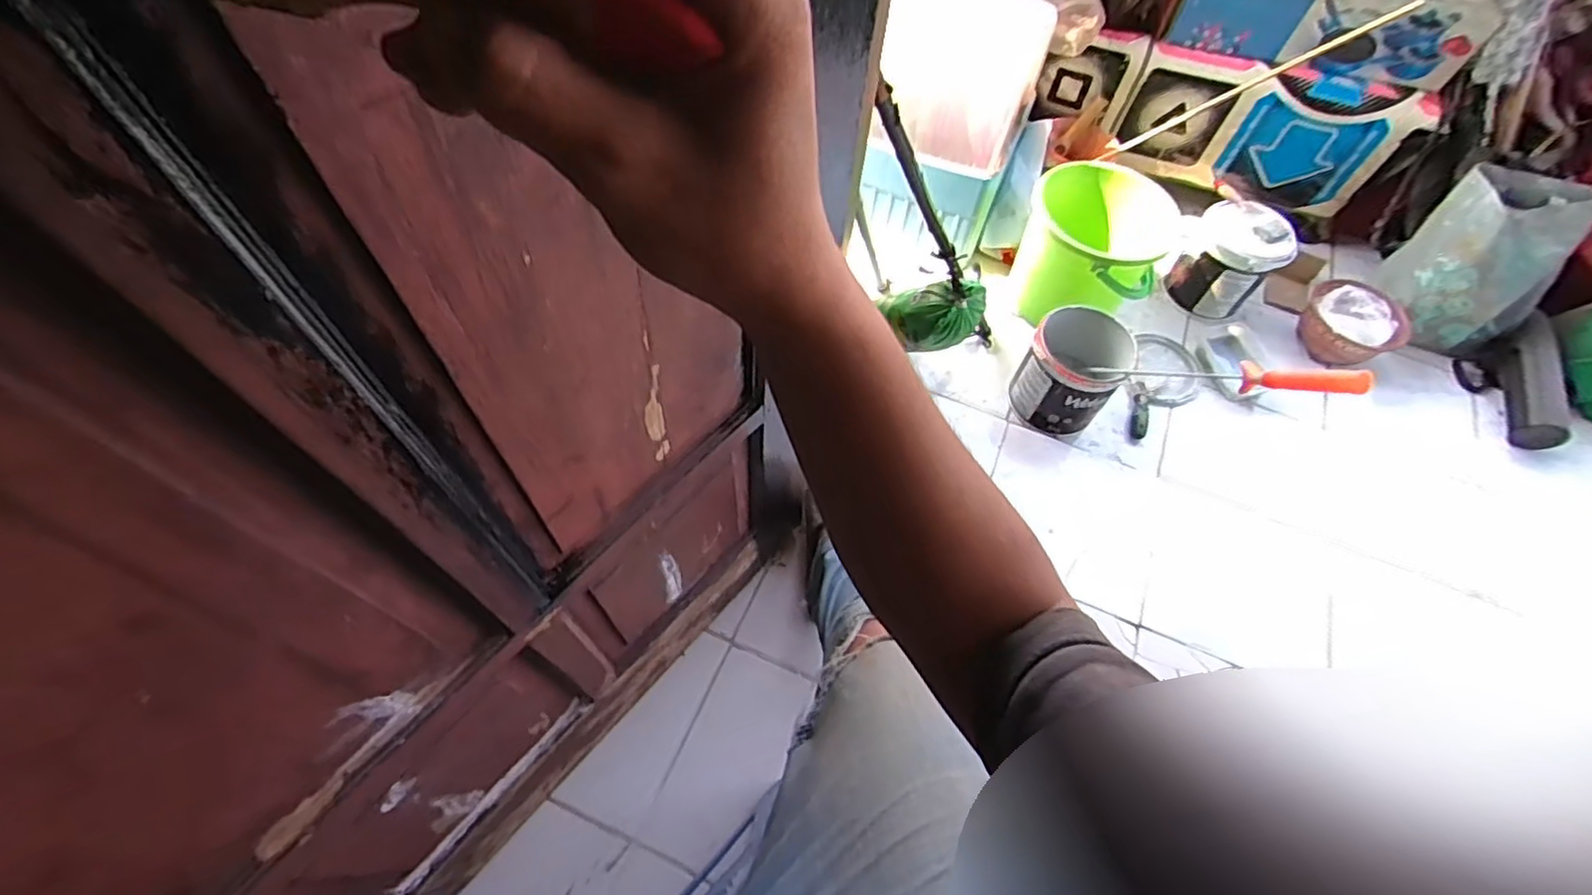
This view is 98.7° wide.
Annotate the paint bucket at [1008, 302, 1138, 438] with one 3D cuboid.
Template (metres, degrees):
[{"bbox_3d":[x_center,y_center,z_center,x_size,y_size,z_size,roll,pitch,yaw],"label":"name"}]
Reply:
[{"bbox_3d":[0.506,-0.140,1.263,0.168,0.176,0.161,2,60,-3],"label":"paint bucket"}]

